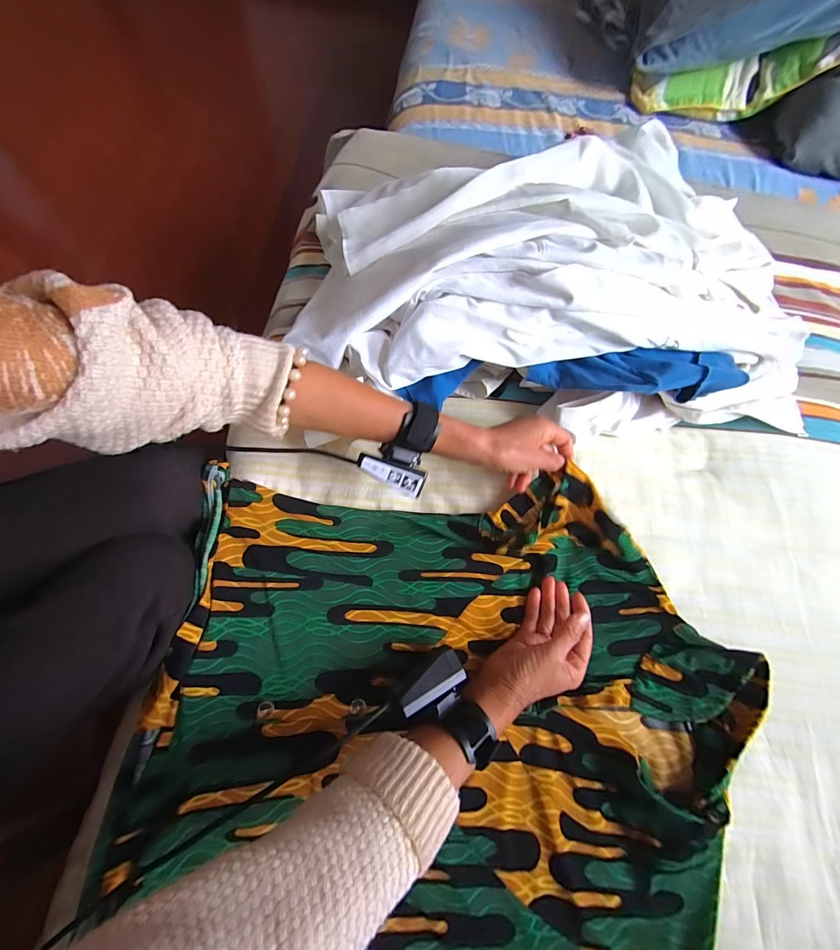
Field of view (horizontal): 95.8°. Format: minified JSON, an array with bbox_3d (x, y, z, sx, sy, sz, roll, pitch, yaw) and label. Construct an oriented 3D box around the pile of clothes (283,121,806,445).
[{"bbox_3d":[0.161,-0.256,0.470,0.613,0.138,0.382,10,71,2],"label":"pile of clothes"}]

